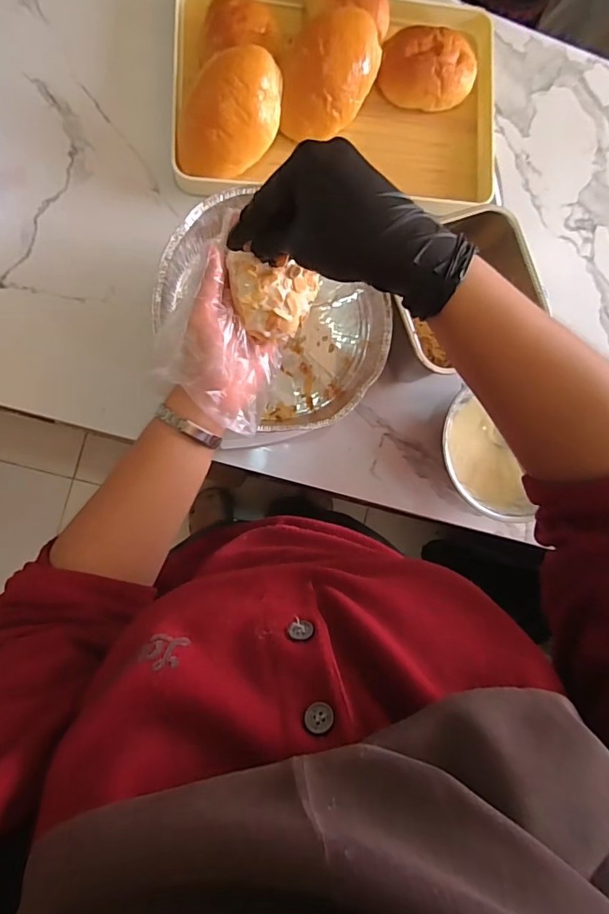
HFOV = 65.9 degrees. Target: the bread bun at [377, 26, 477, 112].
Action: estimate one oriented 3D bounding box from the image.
[{"bbox_3d":[0.136,-0.431,0.523,0.108,0.038,0.073,6,88,-8],"label":"bread bun"}]

